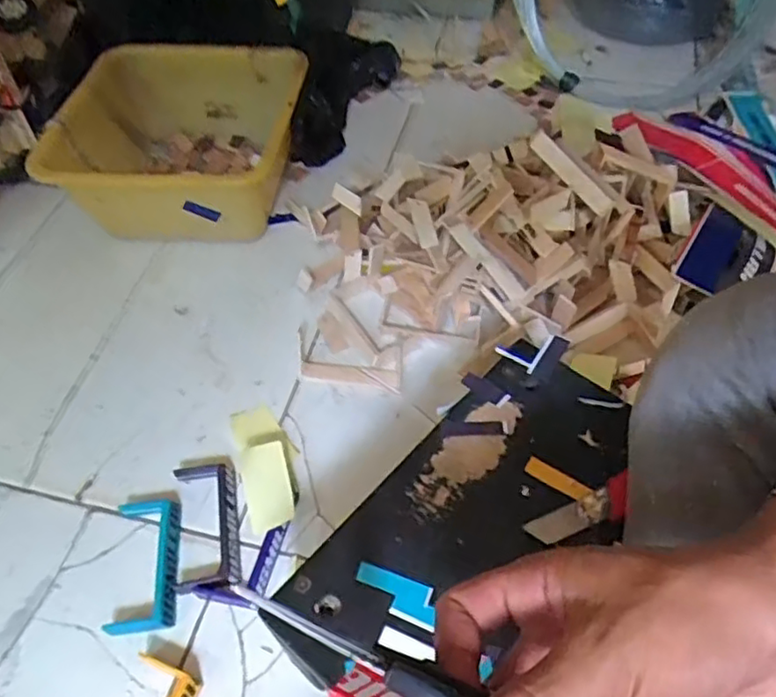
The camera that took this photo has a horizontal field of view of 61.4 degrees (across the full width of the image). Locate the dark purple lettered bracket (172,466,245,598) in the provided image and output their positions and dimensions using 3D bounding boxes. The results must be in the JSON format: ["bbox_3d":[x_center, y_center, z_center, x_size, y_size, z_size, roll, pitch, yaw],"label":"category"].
[{"bbox_3d":[-0.156,0.149,0.564,0.052,0.016,0.111,-10,53,-4],"label":"dark purple lettered bracket"}]

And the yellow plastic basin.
[{"bbox_3d":[-0.243,-0.234,0.787,0.268,0.143,0.237,1,53,4],"label":"yellow plastic basin"}]

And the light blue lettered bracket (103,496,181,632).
[{"bbox_3d":[-0.203,0.179,0.549,0.054,0.017,0.110,-7,52,-2],"label":"light blue lettered bracket"}]

